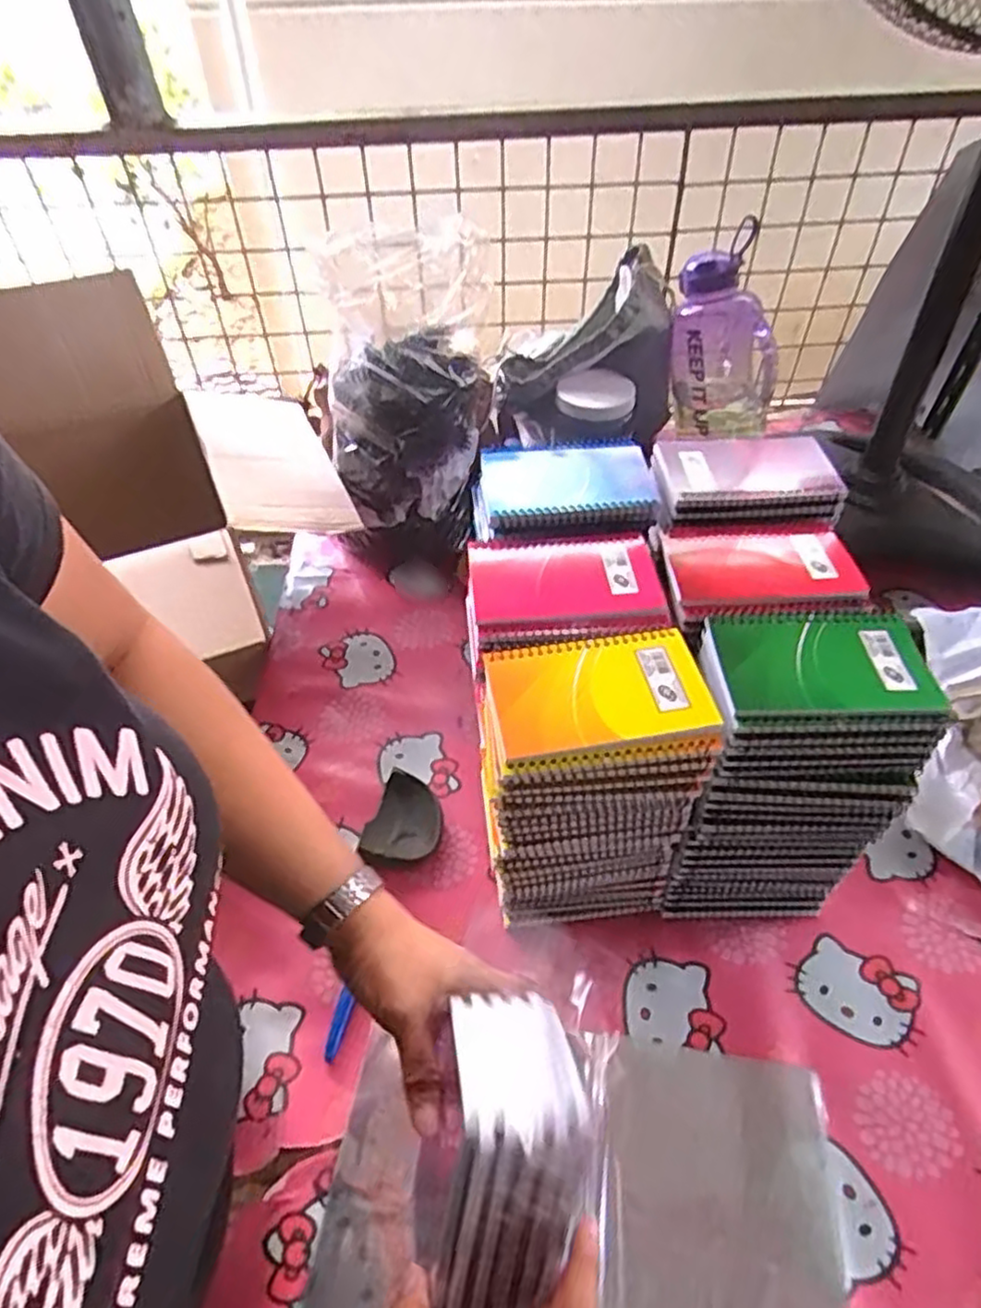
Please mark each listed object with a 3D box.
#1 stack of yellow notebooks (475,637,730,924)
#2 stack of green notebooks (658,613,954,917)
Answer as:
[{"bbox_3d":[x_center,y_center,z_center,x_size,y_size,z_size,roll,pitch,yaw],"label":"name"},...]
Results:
[{"bbox_3d":[0.068,0.104,0.527,0.135,0.260,0.097,-3,48,-2],"label":"stack of yellow notebooks"},{"bbox_3d":[0.209,0.096,0.537,0.136,0.251,0.111,1,48,2],"label":"stack of green notebooks"}]

